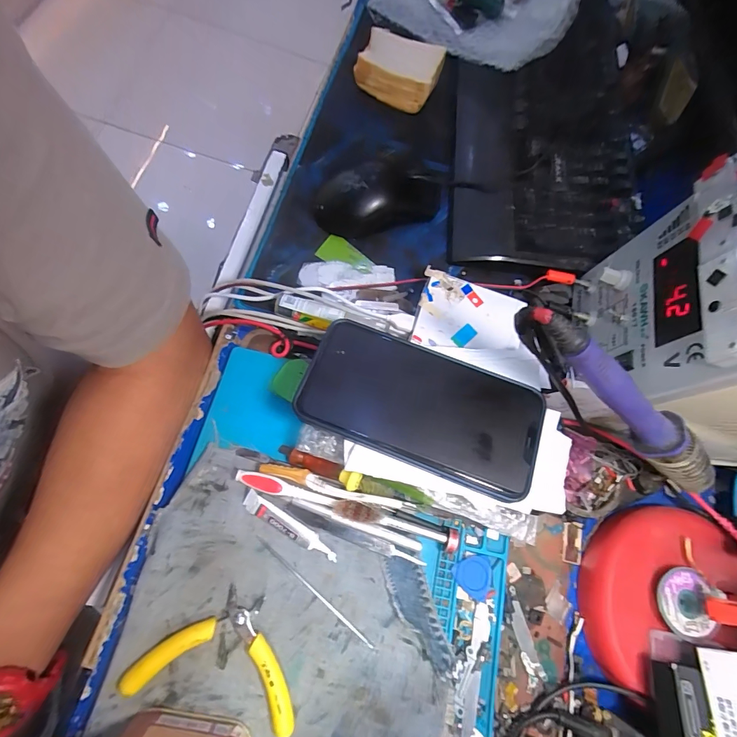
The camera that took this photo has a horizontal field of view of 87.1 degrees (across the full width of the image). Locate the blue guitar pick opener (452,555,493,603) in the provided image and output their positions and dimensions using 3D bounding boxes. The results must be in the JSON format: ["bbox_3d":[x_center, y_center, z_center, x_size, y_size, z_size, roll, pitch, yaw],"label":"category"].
[{"bbox_3d":[0.077,0.151,0.286,0.029,0.004,0.029,24,70,2],"label":"blue guitar pick opener"}]

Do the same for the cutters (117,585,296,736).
[{"bbox_3d":[-0.091,0.182,0.248,0.105,0.018,0.064,18,70,-2],"label":"cutters"}]

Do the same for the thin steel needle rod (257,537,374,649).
[{"bbox_3d":[-0.038,0.155,0.270,0.105,0.007,0.004,41,71,6],"label":"thin steel needle rod"}]

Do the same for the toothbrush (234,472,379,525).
[{"bbox_3d":[-0.042,0.093,0.277,0.106,0.015,0.013,17,70,-3],"label":"toothbrush"}]

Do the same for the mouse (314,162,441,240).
[{"bbox_3d":[0.010,-0.166,0.372,0.124,0.035,0.072,-2,72,-8],"label":"mouse"}]

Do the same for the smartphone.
[{"bbox_3d":[0.035,0.023,0.259,0.156,0.011,0.078,20,70,7],"label":"smartphone"}]

